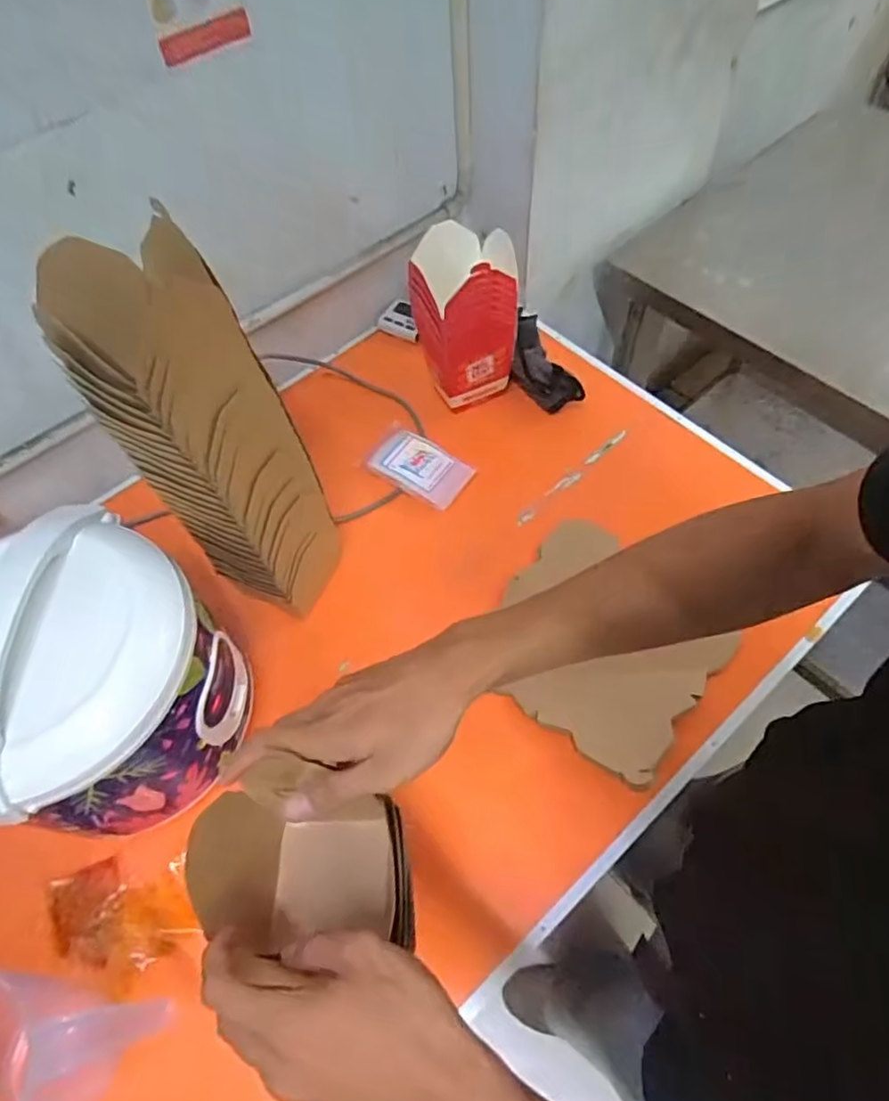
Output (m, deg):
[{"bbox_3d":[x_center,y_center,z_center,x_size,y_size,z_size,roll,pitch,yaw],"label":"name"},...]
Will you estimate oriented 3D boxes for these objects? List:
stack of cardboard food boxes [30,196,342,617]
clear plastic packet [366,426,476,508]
[{"bbox_3d":[-0.209,-0.085,0.585,0.125,0.395,0.133,22,62,25],"label":"stack of cardboard food boxes"},{"bbox_3d":[-0.034,-0.112,0.846,0.136,0.010,0.077,32,77,17],"label":"clear plastic packet"}]

